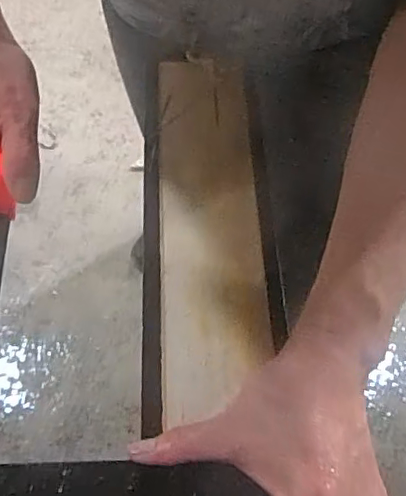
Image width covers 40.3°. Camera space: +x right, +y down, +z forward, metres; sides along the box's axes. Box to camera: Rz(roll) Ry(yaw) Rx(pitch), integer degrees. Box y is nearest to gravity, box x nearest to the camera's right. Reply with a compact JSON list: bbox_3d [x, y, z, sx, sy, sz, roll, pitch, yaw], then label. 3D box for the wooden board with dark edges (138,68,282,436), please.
[{"bbox_3d":[0.002,-0.027,0.405,0.091,0.013,0.296,-2,59,-2],"label":"wooden board with dark edges"}]

